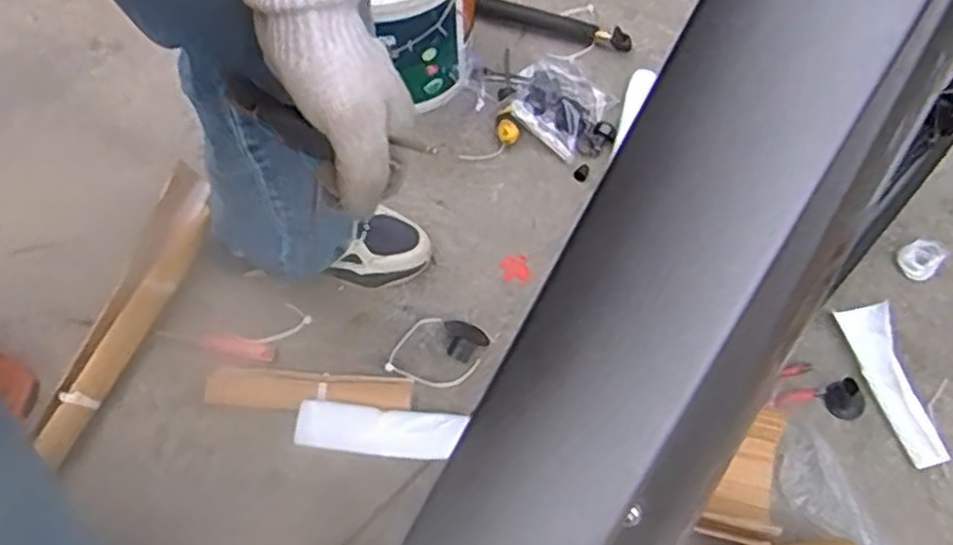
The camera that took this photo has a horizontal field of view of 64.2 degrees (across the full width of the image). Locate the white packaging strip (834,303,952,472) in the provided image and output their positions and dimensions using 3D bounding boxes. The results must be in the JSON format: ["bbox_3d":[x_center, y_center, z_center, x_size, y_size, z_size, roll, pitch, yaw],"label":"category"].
[{"bbox_3d":[0.489,0.133,0.901,0.058,0.028,0.193,-9,62,-3],"label":"white packaging strip"}]

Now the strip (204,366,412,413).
[{"bbox_3d":[-0.204,0.144,0.920,0.248,0.014,0.052,4,48,4],"label":"strip"}]

